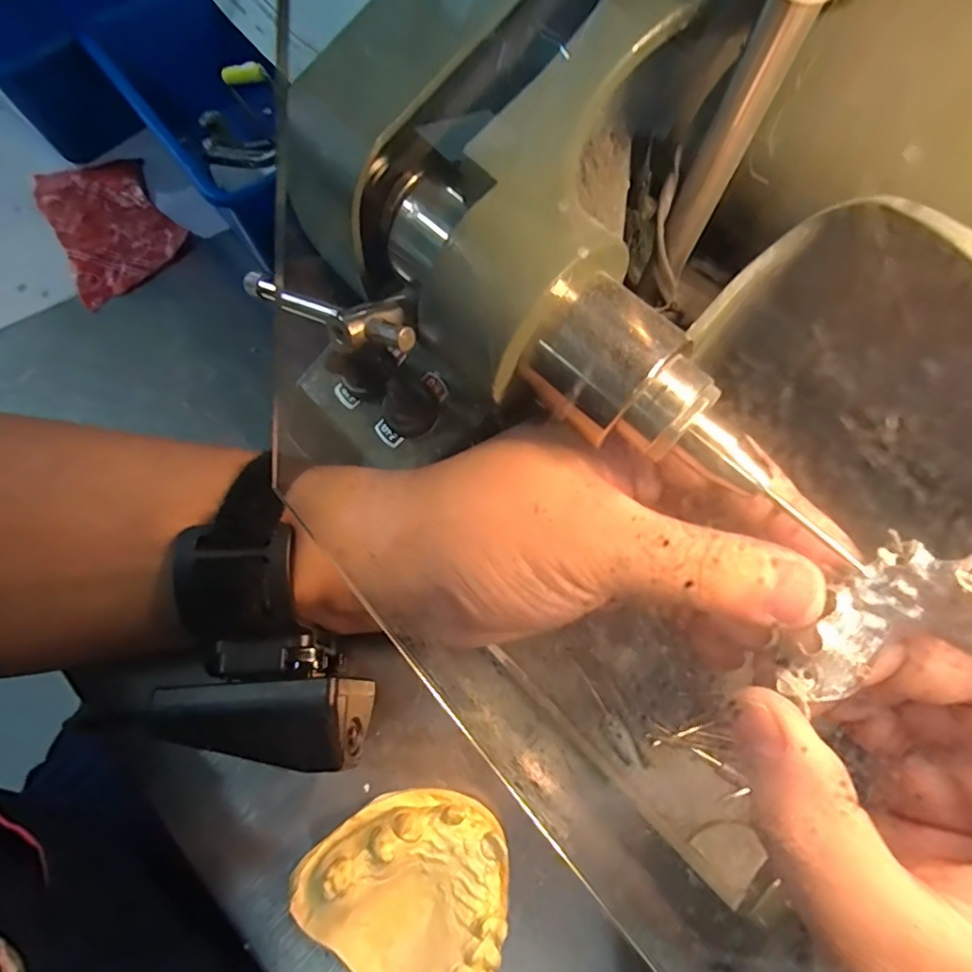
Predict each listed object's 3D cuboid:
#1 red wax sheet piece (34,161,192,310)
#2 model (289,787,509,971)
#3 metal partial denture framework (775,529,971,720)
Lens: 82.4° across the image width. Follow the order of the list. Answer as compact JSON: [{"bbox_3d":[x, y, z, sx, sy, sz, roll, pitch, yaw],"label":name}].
[{"bbox_3d":[-0.213,-0.151,0.314,0.061,0.012,0.100,-30,73,-10],"label":"red wax sheet piece"},{"bbox_3d":[-0.022,0.142,0.195,0.064,0.036,0.069,-42,75,-13],"label":"model"},{"bbox_3d":[0.096,0.037,0.127,0.030,0.016,0.045,38,109,39],"label":"metal partial denture framework"}]

